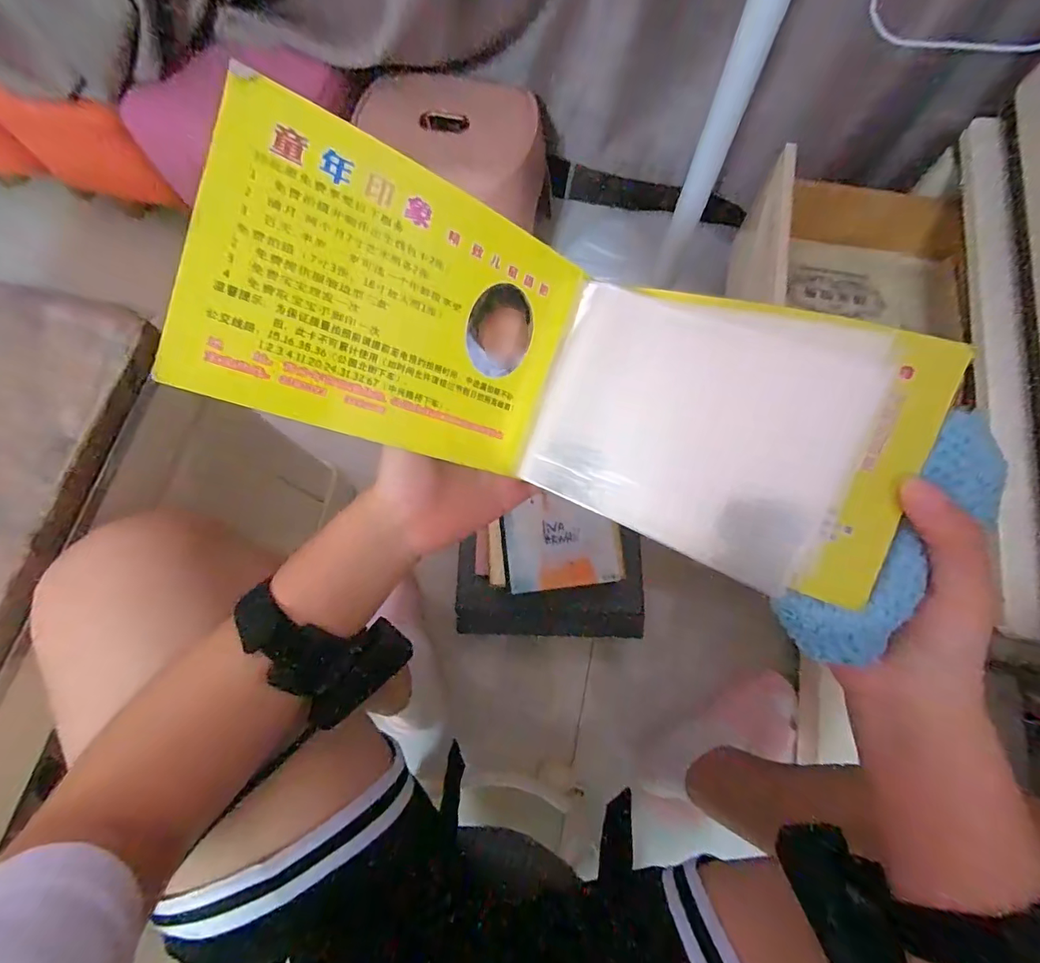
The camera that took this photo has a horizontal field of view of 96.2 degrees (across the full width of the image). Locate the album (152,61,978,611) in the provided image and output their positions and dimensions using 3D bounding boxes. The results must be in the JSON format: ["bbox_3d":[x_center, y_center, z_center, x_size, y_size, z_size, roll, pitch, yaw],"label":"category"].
[{"bbox_3d":[0.021,-0.053,0.225,0.310,0.095,0.130,19,75,-5],"label":"album"}]

